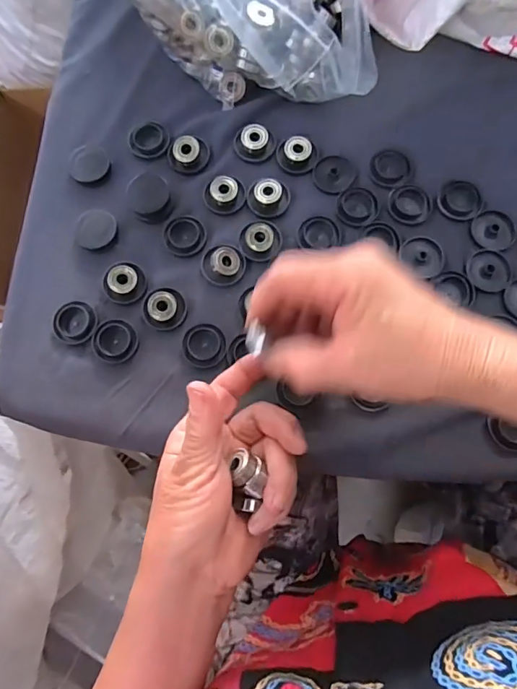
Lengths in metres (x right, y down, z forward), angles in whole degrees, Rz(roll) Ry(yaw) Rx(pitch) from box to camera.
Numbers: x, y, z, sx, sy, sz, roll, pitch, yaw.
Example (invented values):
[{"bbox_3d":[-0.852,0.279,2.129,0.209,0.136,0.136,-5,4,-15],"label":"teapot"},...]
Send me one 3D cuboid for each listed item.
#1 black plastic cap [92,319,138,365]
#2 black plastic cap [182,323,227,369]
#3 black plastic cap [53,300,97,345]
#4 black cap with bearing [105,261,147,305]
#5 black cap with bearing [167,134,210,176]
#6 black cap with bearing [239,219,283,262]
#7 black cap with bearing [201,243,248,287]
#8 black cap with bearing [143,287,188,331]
[{"bbox_3d":[-0.107,-0.003,0.355,0.033,0.007,0.032,0,77,1],"label":"black plastic cap"},{"bbox_3d":[-0.041,0.000,0.351,0.033,0.010,0.031,0,77,1],"label":"black plastic cap"},{"bbox_3d":[-0.138,-0.017,0.358,0.033,0.009,0.031,0,77,1],"label":"black plastic cap"},{"bbox_3d":[-0.102,-0.048,0.362,0.030,0.014,0.032,0,77,1],"label":"black cap with bearing"},{"bbox_3d":[-0.057,-0.155,0.385,0.031,0.010,0.030,0,77,1],"label":"black cap with bearing"},{"bbox_3d":[0.002,-0.082,0.368,0.032,0.012,0.036,14,78,4],"label":"black cap with bearing"},{"bbox_3d":[-0.027,-0.062,0.364,0.031,0.012,0.037,-37,79,-7],"label":"black cap with bearing"},{"bbox_3d":[-0.071,-0.027,0.356,0.033,0.016,0.030,0,77,1],"label":"black cap with bearing"}]

